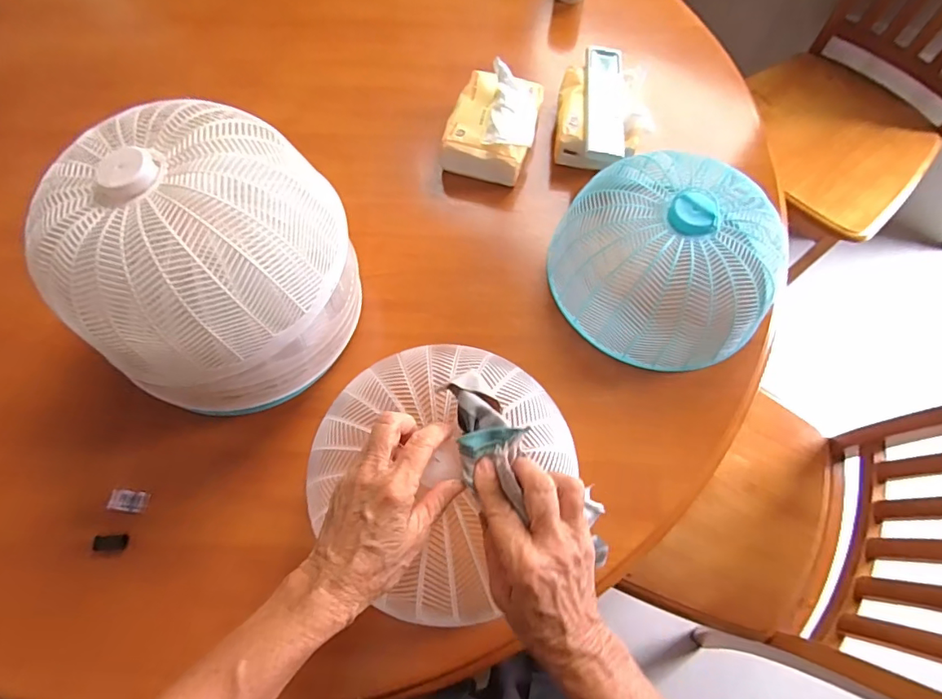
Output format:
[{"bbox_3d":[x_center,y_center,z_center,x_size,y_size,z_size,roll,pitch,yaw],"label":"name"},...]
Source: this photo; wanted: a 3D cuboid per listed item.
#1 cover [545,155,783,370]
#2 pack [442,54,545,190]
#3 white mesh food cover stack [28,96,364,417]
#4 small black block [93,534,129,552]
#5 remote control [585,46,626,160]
[{"bbox_3d":[0.198,-0.091,0.519,0.195,0.115,0.214,-35,71,-12],"label":"cover"},{"bbox_3d":[0.027,-0.275,0.609,0.102,0.074,0.126,15,69,7],"label":"pack"},{"bbox_3d":[-0.216,-0.074,0.455,0.223,0.201,0.194,-27,70,-9],"label":"white mesh food cover stack"},{"bbox_3d":[-0.330,0.177,0.459,0.028,0.004,0.013,0,67,-14],"label":"small black block"},{"bbox_3d":[0.161,-0.297,0.601,0.048,0.016,0.174,4,68,3],"label":"remote control"}]

